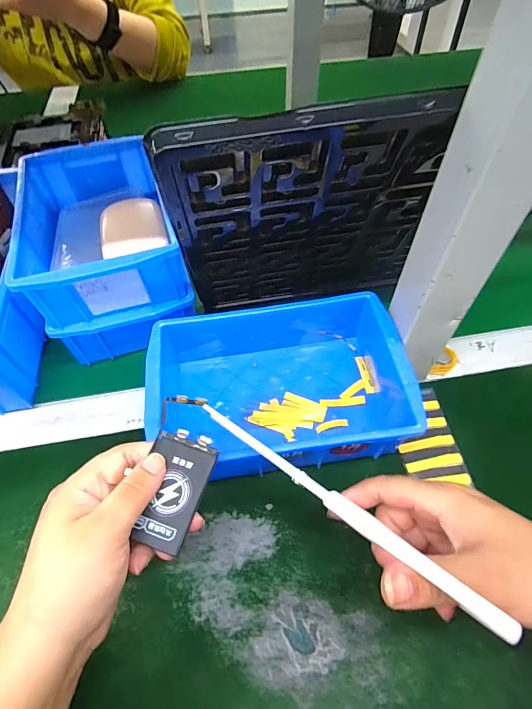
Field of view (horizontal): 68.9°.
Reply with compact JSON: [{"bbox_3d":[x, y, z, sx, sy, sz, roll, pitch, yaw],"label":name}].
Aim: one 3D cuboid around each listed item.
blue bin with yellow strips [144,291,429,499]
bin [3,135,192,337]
[{"bbox_3d":[0.009,0.030,0.328,0.202,0.073,0.131,-6,53,-2],"label":"blue bin with yellow strips"},{"bbox_3d":[-0.160,-0.118,0.374,0.126,0.070,0.202,-18,56,-12],"label":"bin"}]

